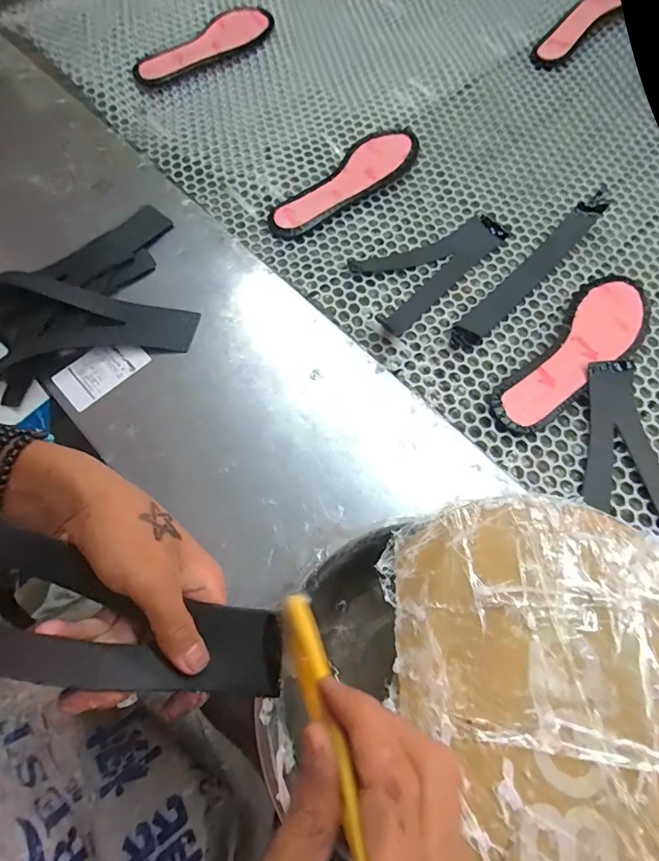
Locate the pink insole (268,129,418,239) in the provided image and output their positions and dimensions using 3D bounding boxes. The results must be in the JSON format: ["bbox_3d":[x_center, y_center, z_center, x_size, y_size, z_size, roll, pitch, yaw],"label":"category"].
[{"bbox_3d":[0.027,-0.312,0.529,0.067,0.012,0.243,41,74,16],"label":"pink insole"}]

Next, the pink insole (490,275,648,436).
[{"bbox_3d":[0.252,-0.077,0.429,0.071,0.016,0.232,41,74,16],"label":"pink insole"}]

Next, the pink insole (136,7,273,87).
[{"bbox_3d":[-0.177,-0.573,0.626,0.248,0.018,0.068,-42,73,-15],"label":"pink insole"}]

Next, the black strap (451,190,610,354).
[{"bbox_3d":[0.221,-0.176,0.465,0.030,0.029,0.253,42,74,16],"label":"black strap"}]

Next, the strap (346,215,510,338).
[{"bbox_3d":[0.120,-0.189,0.482,0.196,0.005,0.102,-32,71,-12],"label":"strap"}]

